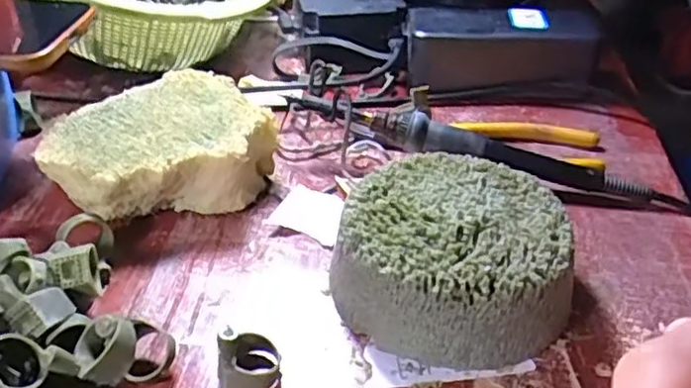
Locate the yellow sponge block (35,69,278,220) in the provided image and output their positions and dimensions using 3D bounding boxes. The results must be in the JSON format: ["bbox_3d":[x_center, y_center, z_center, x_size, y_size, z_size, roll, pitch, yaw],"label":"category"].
[{"bbox_3d":[-0.104,-0.027,0.374,0.120,0.044,0.103,-11,39,-16],"label":"yellow sponge block"}]

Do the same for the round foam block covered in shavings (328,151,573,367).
[{"bbox_3d":[0.049,0.027,0.303,0.105,0.044,0.099,2,37,1],"label":"round foam block covered in shavings"}]

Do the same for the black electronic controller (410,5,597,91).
[{"bbox_3d":[0.110,-0.105,0.467,0.129,0.047,0.045,3,37,1],"label":"black electronic controller"}]

